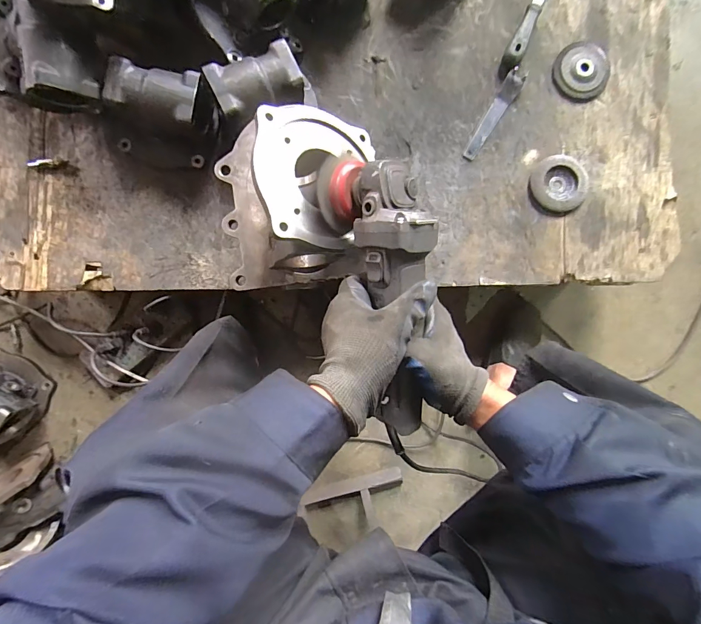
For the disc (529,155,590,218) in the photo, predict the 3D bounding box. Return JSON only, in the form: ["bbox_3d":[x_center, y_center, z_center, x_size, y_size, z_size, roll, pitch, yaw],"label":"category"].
[{"bbox_3d":[0.357,-0.218,0.634,0.097,0.016,0.096,0,93,-3],"label":"disc"}]

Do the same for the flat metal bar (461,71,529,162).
[{"bbox_3d":[0.247,-0.334,0.636,0.031,0.020,0.161,28,89,-7],"label":"flat metal bar"}]

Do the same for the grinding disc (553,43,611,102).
[{"bbox_3d":[0.400,-0.415,0.637,0.097,0.016,0.096,0,93,-3],"label":"grinding disc"}]

